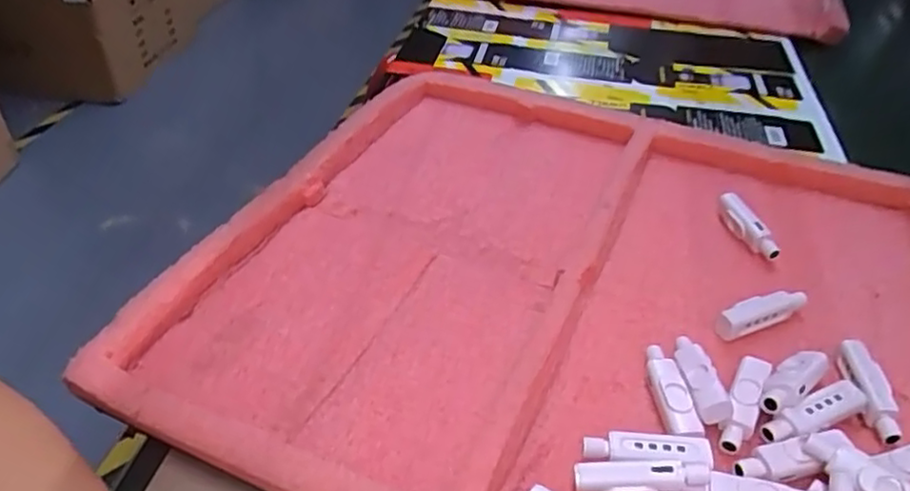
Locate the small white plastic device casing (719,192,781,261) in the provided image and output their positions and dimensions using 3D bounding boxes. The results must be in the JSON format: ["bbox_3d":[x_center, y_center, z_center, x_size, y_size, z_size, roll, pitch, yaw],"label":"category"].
[{"bbox_3d":[0.188,-0.013,0.436,0.015,0.018,0.055,-6,40,-9],"label":"small white plastic device casing"}]

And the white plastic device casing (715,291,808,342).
[{"bbox_3d":[0.172,0.037,0.380,0.059,0.016,0.014,-15,42,-20],"label":"white plastic device casing"}]

